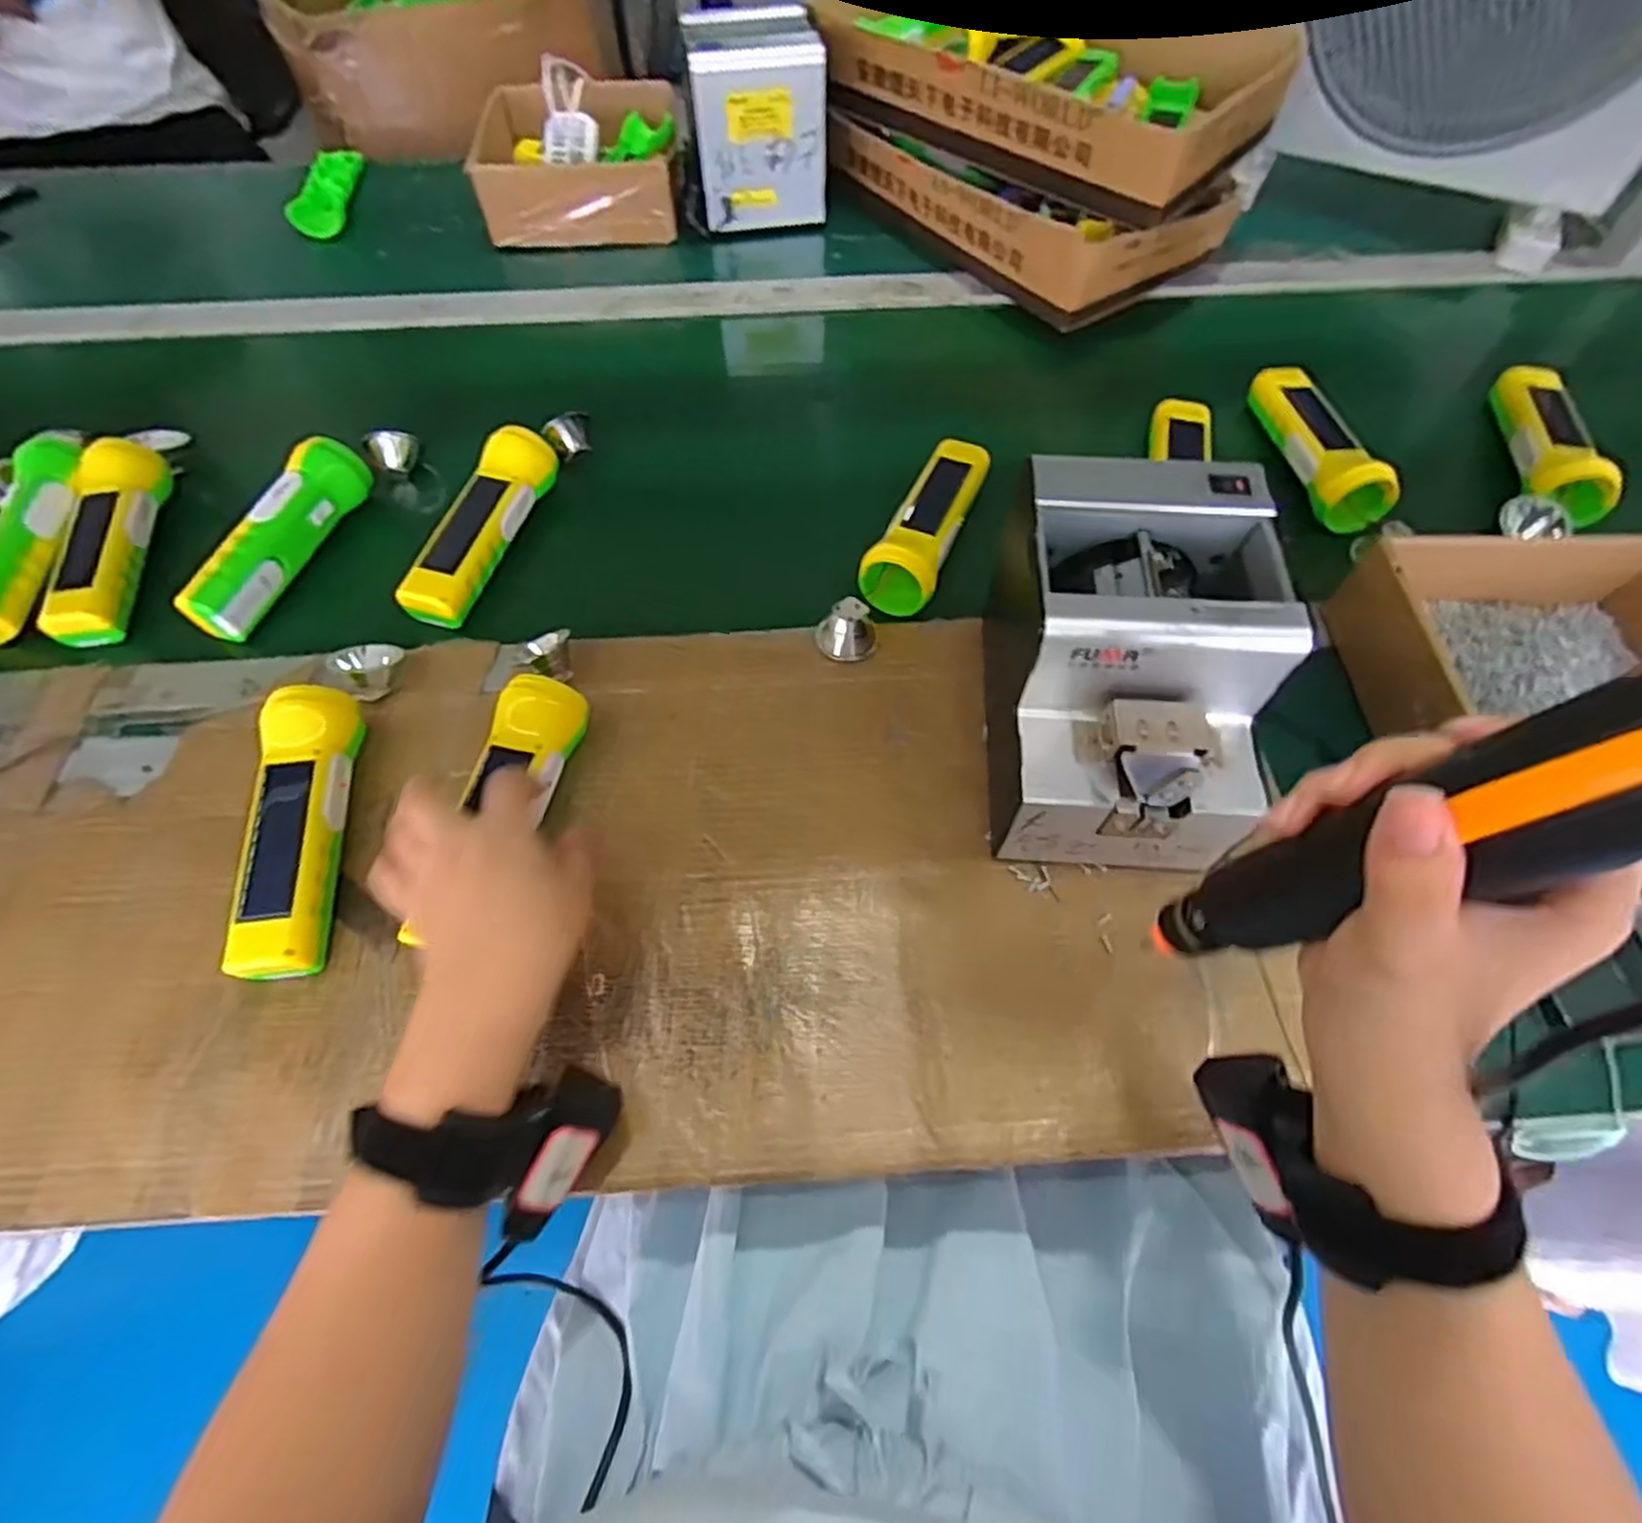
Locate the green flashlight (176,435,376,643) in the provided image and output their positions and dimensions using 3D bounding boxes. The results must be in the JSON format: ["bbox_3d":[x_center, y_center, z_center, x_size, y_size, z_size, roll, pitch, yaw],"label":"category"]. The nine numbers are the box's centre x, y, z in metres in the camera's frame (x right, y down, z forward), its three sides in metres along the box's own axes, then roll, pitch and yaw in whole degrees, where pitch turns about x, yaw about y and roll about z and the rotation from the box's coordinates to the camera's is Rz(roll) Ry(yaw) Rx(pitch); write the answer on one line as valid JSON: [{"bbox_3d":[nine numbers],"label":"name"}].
[{"bbox_3d":[-0.401,-0.167,0.557,0.035,0.039,0.171,16,63,9],"label":"green flashlight"}]

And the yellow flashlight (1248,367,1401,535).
[{"bbox_3d":[0.397,-0.254,0.600,0.049,0.044,0.177,-6,61,-3],"label":"yellow flashlight"}]

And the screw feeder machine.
[{"bbox_3d":[0.166,-0.048,0.425,0.122,0.148,0.174,2,61,2],"label":"screw feeder machine"}]

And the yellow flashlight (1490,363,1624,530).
[{"bbox_3d":[0.579,-0.258,0.595,0.054,0.041,0.158,15,62,8],"label":"yellow flashlight"}]

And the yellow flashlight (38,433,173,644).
[{"bbox_3d":[-0.532,-0.163,0.559,0.069,0.039,0.170,-9,62,-4],"label":"yellow flashlight"}]

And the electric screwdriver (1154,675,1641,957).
[{"bbox_3d":[0.172,0.026,0.225,0.046,0.238,0.032,38,69,9],"label":"electric screwdriver"}]

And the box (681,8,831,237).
[{"bbox_3d":[-0.067,-0.644,0.767,0.129,0.139,0.124,-8,62,-4],"label":"box"}]

